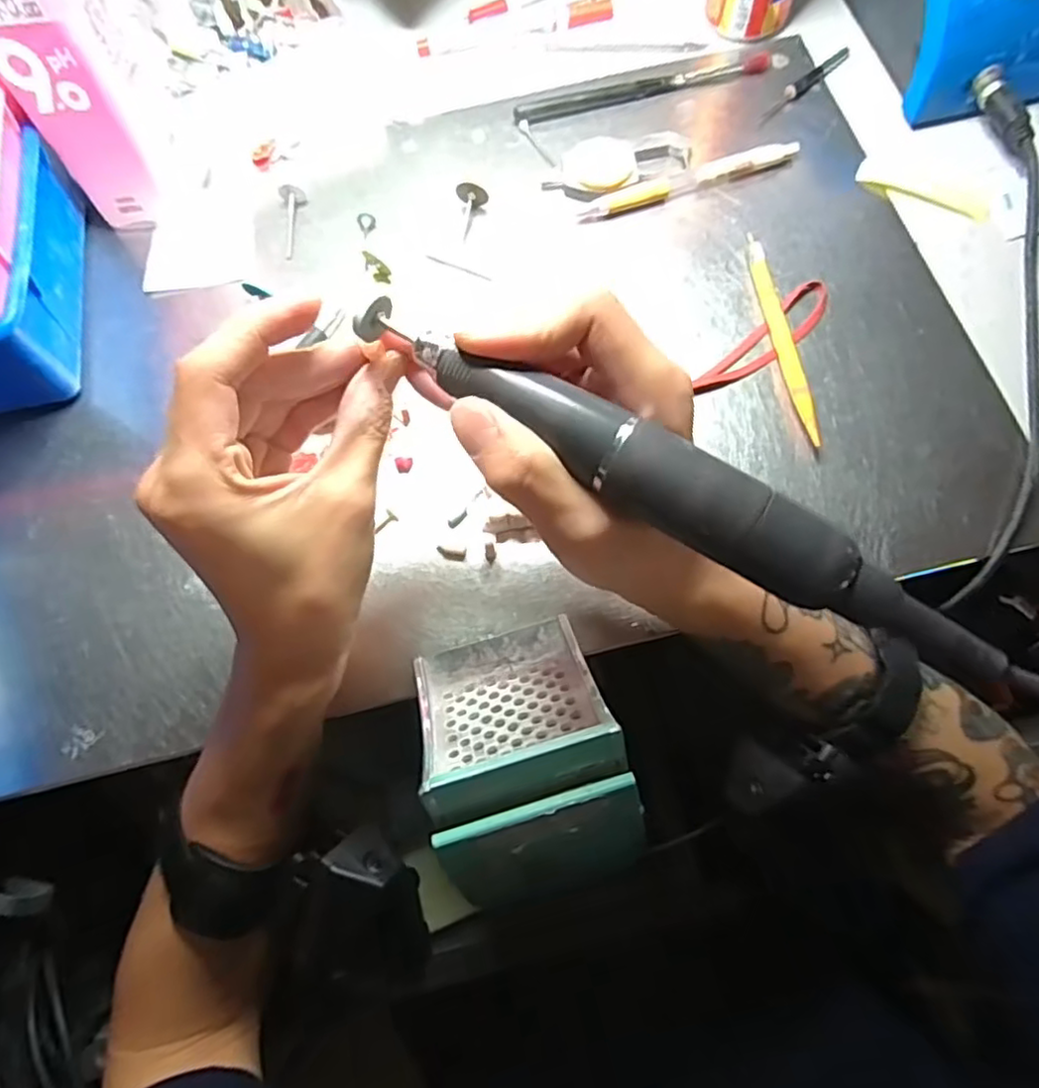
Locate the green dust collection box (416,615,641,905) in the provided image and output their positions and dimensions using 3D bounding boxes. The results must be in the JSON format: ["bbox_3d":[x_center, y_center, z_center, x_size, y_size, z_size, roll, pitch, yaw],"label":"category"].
[{"bbox_3d":[0.001,0.082,0.258,0.074,0.070,0.104,-17,71,-4],"label":"green dust collection box"}]

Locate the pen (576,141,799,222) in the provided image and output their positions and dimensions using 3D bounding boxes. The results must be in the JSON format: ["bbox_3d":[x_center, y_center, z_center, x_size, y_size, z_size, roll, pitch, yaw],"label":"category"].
[{"bbox_3d":[0.102,-0.218,0.393,0.136,0.011,0.011,-19,71,-5],"label":"pen"}]

